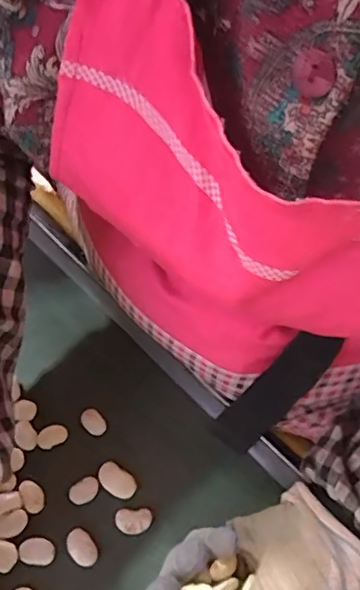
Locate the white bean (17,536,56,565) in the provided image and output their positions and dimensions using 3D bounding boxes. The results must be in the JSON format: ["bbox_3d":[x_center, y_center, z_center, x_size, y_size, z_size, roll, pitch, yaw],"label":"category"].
[{"bbox_3d":[-0.099,0.175,0.391,0.024,0.004,0.017,-1,57,-4],"label":"white bean"}]

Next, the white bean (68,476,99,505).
[{"bbox_3d":[-0.070,0.142,0.415,0.022,0.004,0.016,-28,63,-20],"label":"white bean"}]

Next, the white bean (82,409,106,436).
[{"bbox_3d":[-0.067,0.098,0.443,0.015,0.004,0.022,-34,65,-23],"label":"white bean"}]

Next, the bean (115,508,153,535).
[{"bbox_3d":[-0.033,0.161,0.406,0.026,0.004,0.017,0,57,-4],"label":"bean"}]

